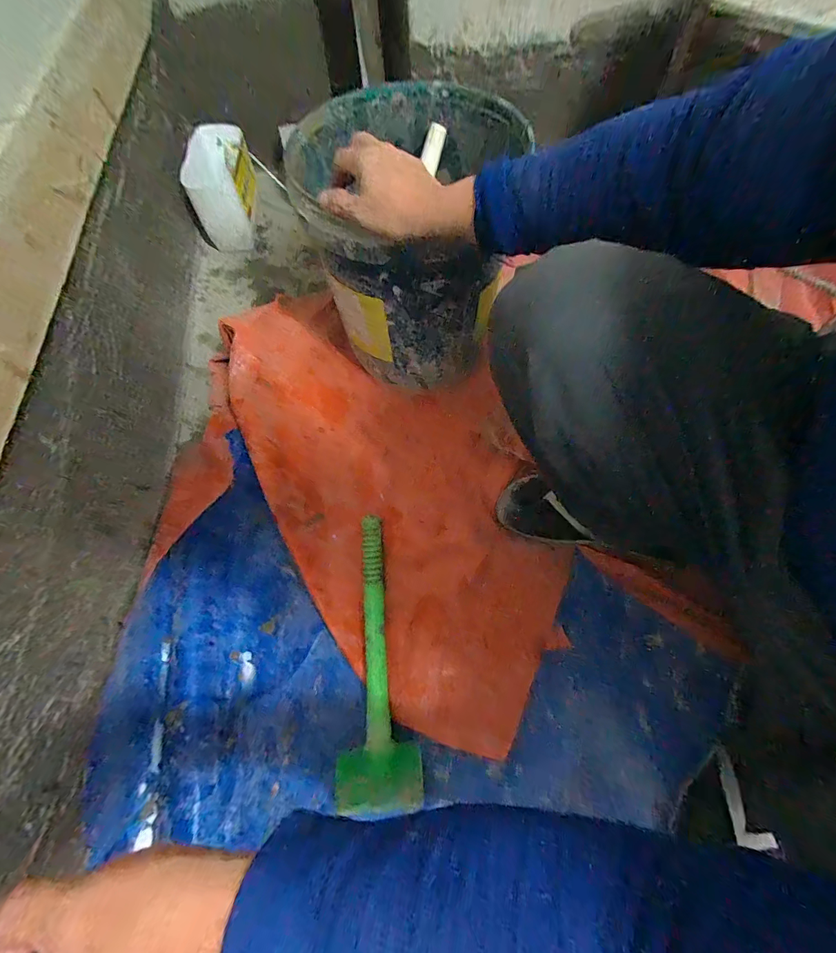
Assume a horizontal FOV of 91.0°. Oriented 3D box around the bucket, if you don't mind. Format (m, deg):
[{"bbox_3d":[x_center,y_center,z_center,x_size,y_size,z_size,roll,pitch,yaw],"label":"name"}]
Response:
[{"bbox_3d":[-0.015,-0.353,0.651,0.268,0.305,0.311,10,65,8],"label":"bucket"}]

